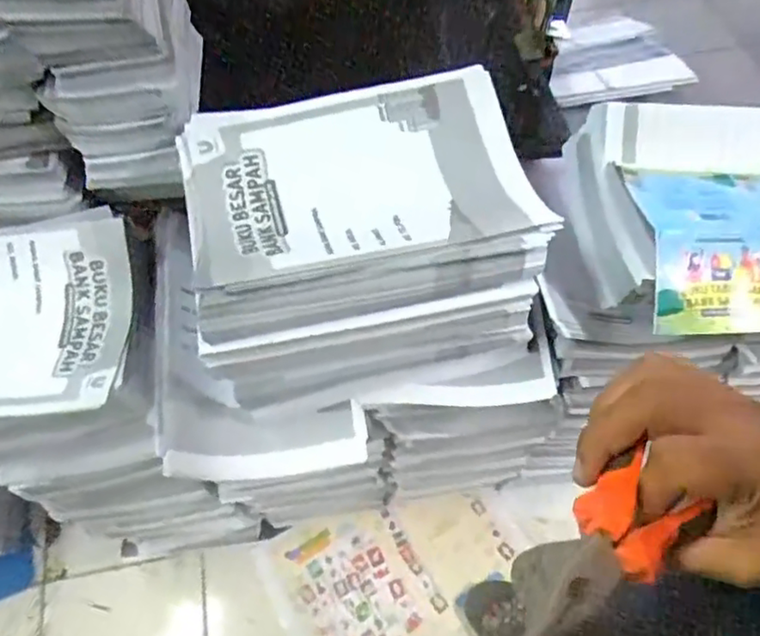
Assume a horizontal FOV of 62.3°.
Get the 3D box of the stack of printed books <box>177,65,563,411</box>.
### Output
[{"bbox_3d":[-0.009,-0.065,0.696,0.347,0.218,0.290,-10,59,-6],"label":"stack of printed books"}]

